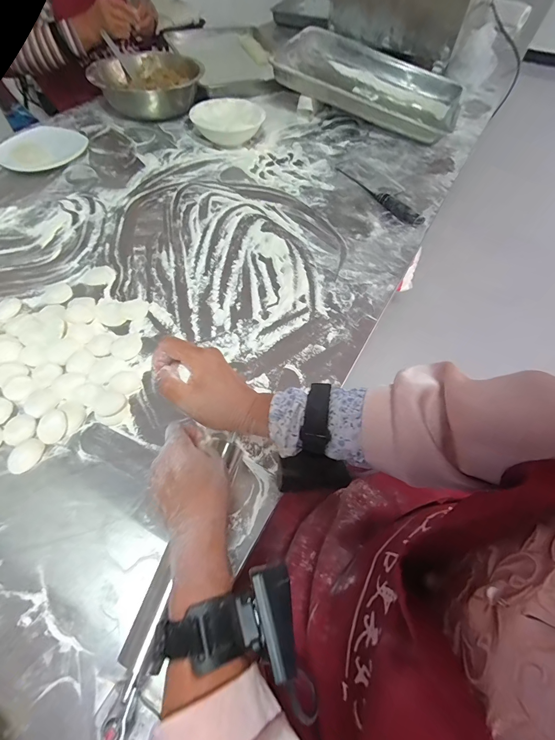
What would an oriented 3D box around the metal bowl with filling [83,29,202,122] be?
[{"bbox_3d":[-0.350,-0.789,0.925,0.275,0.095,0.250,1,57,-1],"label":"metal bowl with filling"}]

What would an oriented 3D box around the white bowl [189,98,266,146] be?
[{"bbox_3d":[-0.122,-0.606,0.837,0.166,0.063,0.166,-9,58,-8],"label":"white bowl"}]

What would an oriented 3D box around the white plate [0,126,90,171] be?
[{"bbox_3d":[-0.564,-0.534,0.799,0.197,0.024,0.197,-27,62,-18],"label":"white plate"}]

